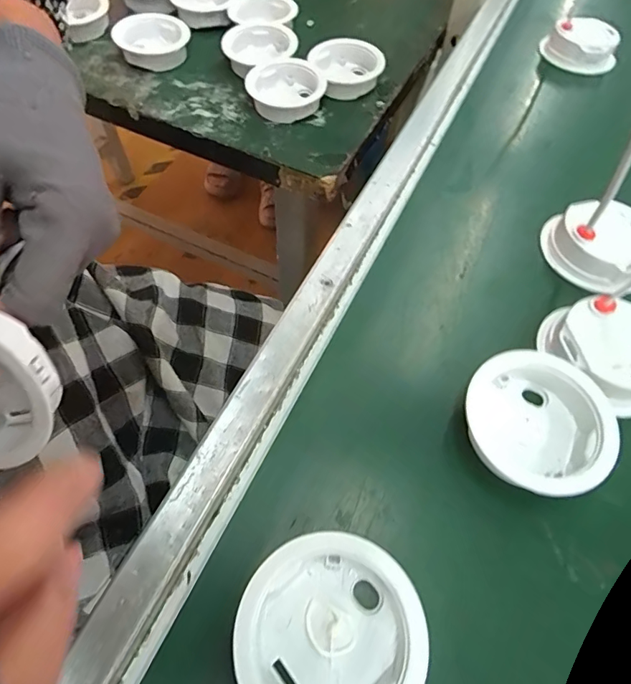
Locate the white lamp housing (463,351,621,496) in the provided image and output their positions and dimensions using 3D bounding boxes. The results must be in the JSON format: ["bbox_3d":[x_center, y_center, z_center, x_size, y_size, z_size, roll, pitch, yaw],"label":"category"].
[{"bbox_3d":[0.115,0.043,0.235,0.069,0.025,0.071,7,58,1],"label":"white lamp housing"}]

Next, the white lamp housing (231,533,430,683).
[{"bbox_3d":[0.006,0.120,0.184,0.071,0.026,0.070,2,58,-3],"label":"white lamp housing"}]

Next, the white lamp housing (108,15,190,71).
[{"bbox_3d":[-0.164,-0.301,0.459,0.071,0.030,0.059,-7,59,-8],"label":"white lamp housing"}]

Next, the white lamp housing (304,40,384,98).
[{"bbox_3d":[0.029,-0.273,0.453,0.067,0.030,0.063,2,58,-3],"label":"white lamp housing"}]

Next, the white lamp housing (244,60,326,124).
[{"bbox_3d":[-0.029,-0.237,0.427,0.070,0.025,0.065,-5,59,-6],"label":"white lamp housing"}]

